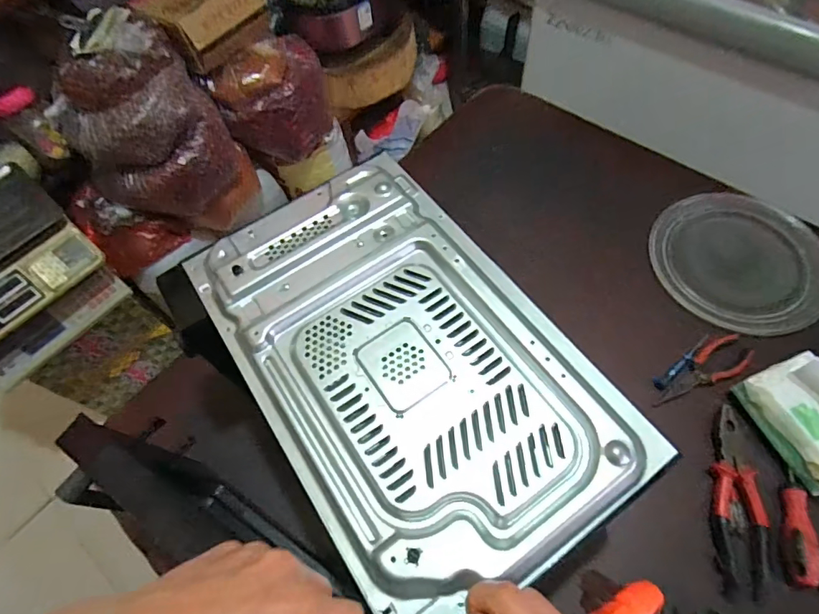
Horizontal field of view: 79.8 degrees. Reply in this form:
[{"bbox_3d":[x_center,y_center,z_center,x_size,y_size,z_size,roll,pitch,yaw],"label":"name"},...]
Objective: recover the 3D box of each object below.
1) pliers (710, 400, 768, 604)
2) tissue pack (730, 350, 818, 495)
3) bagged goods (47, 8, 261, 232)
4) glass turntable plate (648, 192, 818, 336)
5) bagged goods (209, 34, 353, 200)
[{"bbox_3d":[0.372,0.214,0.556,0.052,0.015,0.194,5,62,7],"label":"pliers"},{"bbox_3d":[0.465,0.128,0.562,0.090,0.078,0.142,-22,62,-8],"label":"tissue pack"},{"bbox_3d":[-0.610,-0.412,1.168,0.317,0.383,0.333,-36,65,-15],"label":"bagged goods"},{"bbox_3d":[0.486,-0.070,0.714,0.221,0.019,0.229,-19,62,-6],"label":"glass turntable plate"},{"bbox_3d":[-0.313,-0.515,1.308,0.203,0.302,0.317,31,67,19],"label":"bagged goods"}]

